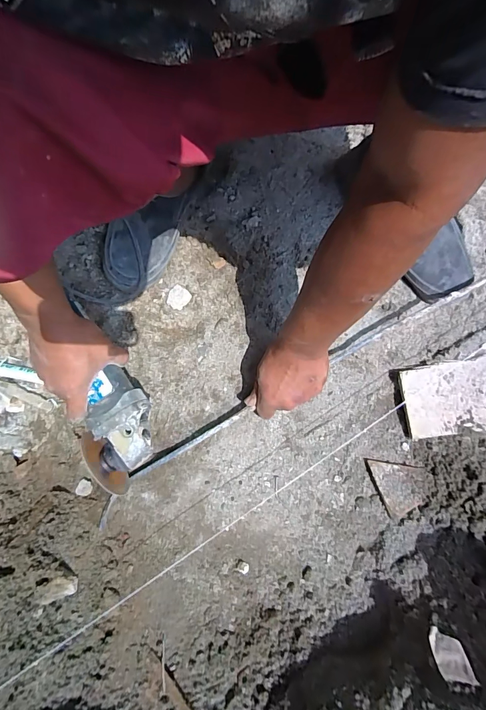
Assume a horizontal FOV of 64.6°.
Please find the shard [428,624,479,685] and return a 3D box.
[{"bbox_3d":[0.199,0.289,0.370,0.029,0.048,0.004,-30,121,17],"label":"shard"}]

